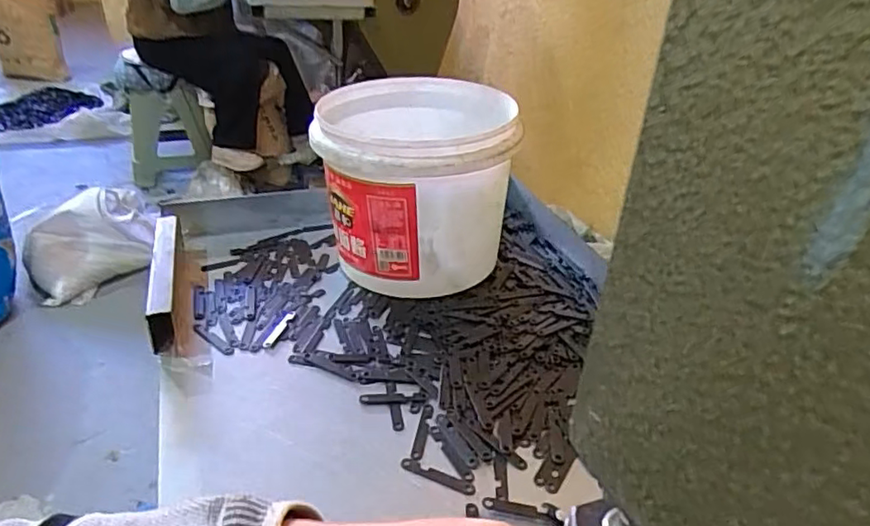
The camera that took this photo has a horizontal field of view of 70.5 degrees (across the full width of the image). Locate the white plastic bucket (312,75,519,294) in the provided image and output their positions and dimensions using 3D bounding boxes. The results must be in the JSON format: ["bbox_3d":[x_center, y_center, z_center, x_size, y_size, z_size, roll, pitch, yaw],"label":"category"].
[{"bbox_3d":[-0.022,-0.072,0.596,0.176,0.156,0.187,0,31,-4],"label":"white plastic bucket"}]

